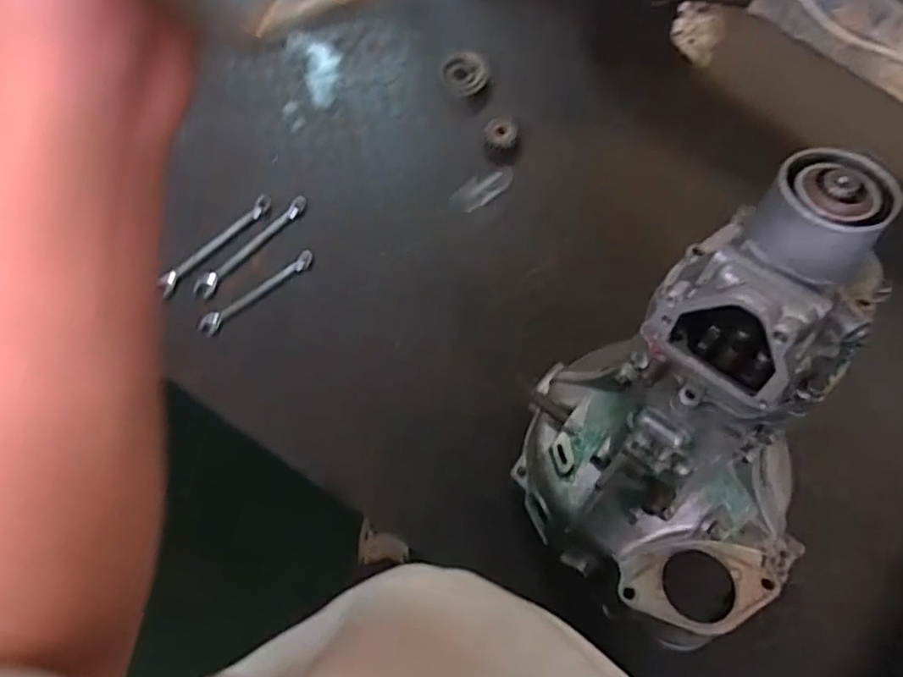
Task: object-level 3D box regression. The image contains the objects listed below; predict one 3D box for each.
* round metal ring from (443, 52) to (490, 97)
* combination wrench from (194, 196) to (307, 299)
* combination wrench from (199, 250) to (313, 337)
[{"bbox_3d":[0.019,-0.357,0.874,0.060,0.016,0.062,0,75,-1],"label":"round metal ring"},{"bbox_3d":[-0.254,-0.119,0.823,0.178,0.013,0.024,-43,80,-11],"label":"combination wrench"},{"bbox_3d":[-0.240,-0.059,0.800,0.160,0.009,0.027,-39,79,-10],"label":"combination wrench"}]

